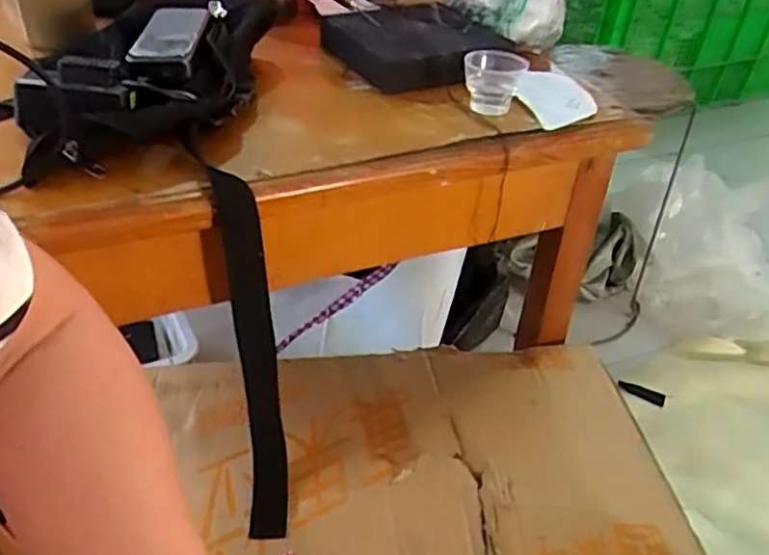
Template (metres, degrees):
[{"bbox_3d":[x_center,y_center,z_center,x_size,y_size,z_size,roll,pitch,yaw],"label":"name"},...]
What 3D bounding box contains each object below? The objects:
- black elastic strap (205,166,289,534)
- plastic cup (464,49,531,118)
[{"bbox_3d":[-0.104,0.066,0.542,0.034,0.297,0.043,-8,18,-15],"label":"black elastic strap"},{"bbox_3d":[0.097,-0.176,0.606,0.055,0.051,0.052,10,39,6],"label":"plastic cup"}]

